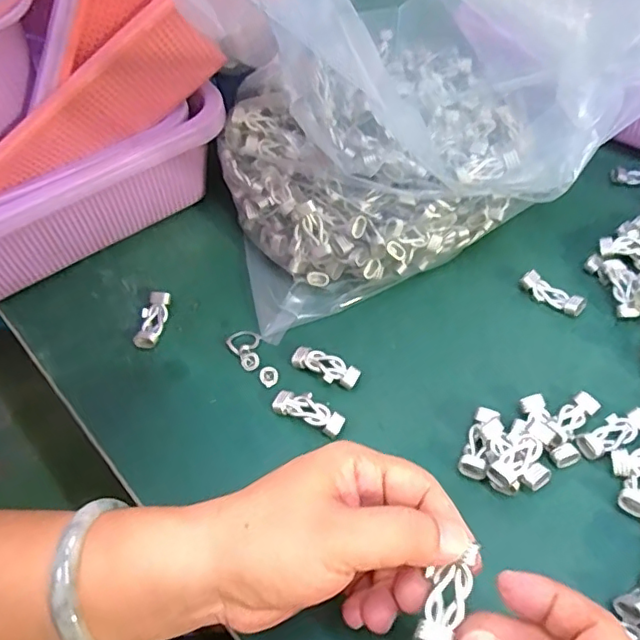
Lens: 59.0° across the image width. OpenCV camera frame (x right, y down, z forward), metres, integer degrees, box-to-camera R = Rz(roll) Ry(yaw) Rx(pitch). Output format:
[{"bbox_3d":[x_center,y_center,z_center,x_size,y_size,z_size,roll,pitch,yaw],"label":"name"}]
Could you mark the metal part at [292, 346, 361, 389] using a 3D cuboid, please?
[{"bbox_3d":[0.003,0.031,0.371,0.045,0.009,0.017,24,59,22],"label":"metal part"}]

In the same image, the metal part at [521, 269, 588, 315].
[{"bbox_3d":[0.164,-0.018,0.401,0.045,0.012,0.014,36,64,28],"label":"metal part"}]

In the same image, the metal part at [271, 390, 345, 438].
[{"bbox_3d":[-0.006,0.057,0.352,0.046,0.008,0.018,22,58,20],"label":"metal part"}]

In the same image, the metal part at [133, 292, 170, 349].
[{"bbox_3d":[-0.122,0.000,0.408,0.018,0.014,0.042,6,54,10],"label":"metal part"}]

